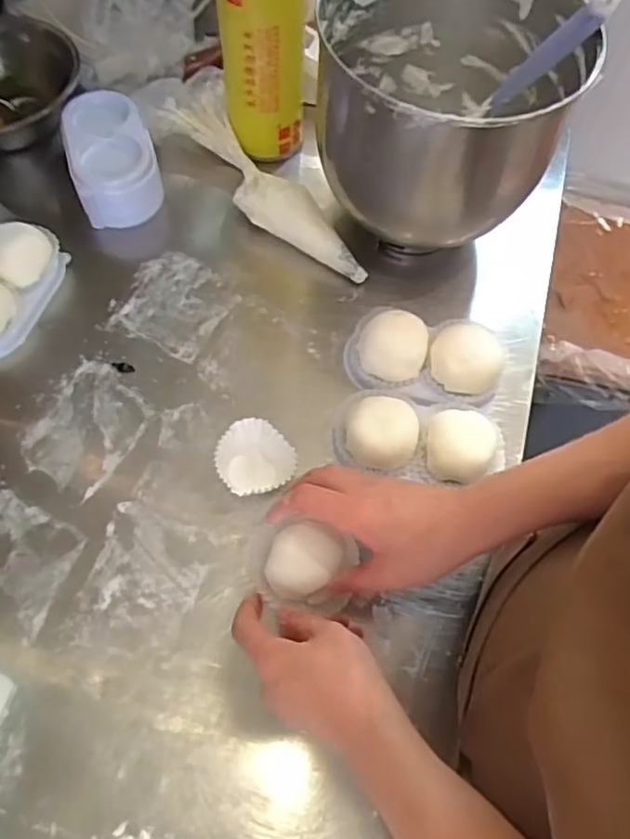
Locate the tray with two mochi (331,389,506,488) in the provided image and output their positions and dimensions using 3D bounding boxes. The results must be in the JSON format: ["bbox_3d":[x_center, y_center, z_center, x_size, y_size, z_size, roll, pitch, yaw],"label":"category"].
[{"bbox_3d":[0.089,0.012,0.542,0.142,0.058,0.072,9,64,2],"label":"tray with two mochi"}]

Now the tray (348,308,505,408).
[{"bbox_3d":[0.100,-0.056,0.580,0.139,0.050,0.074,11,64,3],"label":"tray"}]

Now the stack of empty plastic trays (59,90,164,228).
[{"bbox_3d":[-0.217,-0.280,0.669,0.087,0.048,0.151,-16,66,-9],"label":"stack of empty plastic trays"}]

